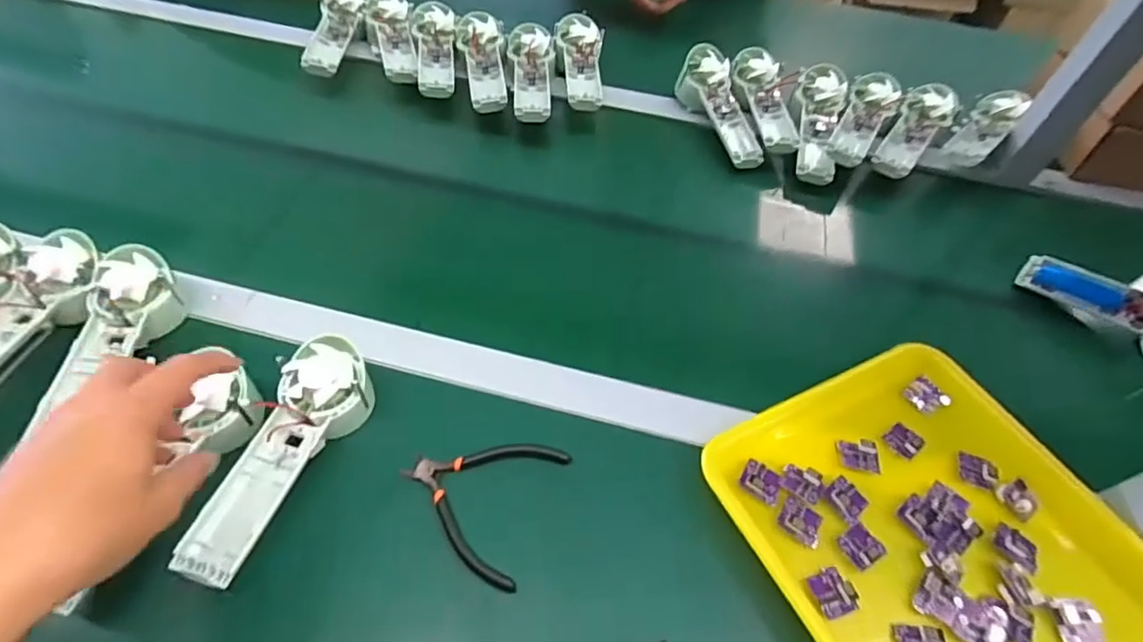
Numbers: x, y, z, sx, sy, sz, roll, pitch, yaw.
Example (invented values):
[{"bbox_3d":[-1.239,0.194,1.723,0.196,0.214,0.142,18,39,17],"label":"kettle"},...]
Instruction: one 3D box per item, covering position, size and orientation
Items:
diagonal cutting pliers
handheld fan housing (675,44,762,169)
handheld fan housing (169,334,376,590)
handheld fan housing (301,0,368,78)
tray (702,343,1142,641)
[{"bbox_3d":[-0.069,0.125,0.417,0.106,0.012,0.103,21,55,12],"label":"diagonal cutting pliers"},{"bbox_3d":[0.183,-0.261,0.707,0.058,0.041,0.176,-15,71,-14],"label":"handheld fan housing"},{"bbox_3d":[-0.205,0.095,0.404,0.063,0.043,0.177,14,54,7],"label":"handheld fan housing"},{"bbox_3d":[-0.307,-0.388,0.746,0.061,0.038,0.169,0,53,-4],"label":"handheld fan housing"},{"bbox_3d":[0.276,0.182,0.389,0.254,0.053,0.337,-21,57,-18],"label":"tray"}]

